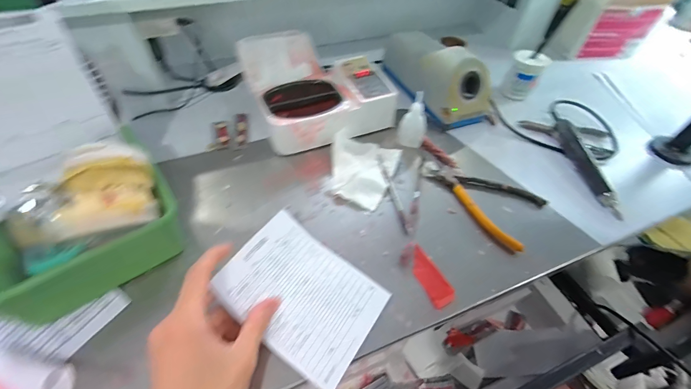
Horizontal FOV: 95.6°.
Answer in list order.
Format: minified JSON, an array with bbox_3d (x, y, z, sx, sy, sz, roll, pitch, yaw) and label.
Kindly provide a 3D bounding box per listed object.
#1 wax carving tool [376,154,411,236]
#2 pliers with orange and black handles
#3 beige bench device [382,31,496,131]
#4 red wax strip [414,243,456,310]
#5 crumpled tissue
[{"bbox_3d":[0.060,-0.006,0.401,0.009,0.005,0.135,-7,50,-8],"label":"wax carving tool"},{"bbox_3d":[0.178,-0.007,0.407,0.091,0.010,0.156,-31,57,-25],"label":"pliers with orange and black handles"},{"bbox_3d":[0.158,-0.217,0.530,0.106,0.100,0.214,-18,52,-17],"label":"beige bench device"},{"bbox_3d":[0.088,0.085,0.329,0.026,0.004,0.064,-22,53,-20],"label":"red wax strip"},{"bbox_3d":[0.018,-0.039,0.419,0.090,0.020,0.112,18,51,13],"label":"crumpled tissue"}]

